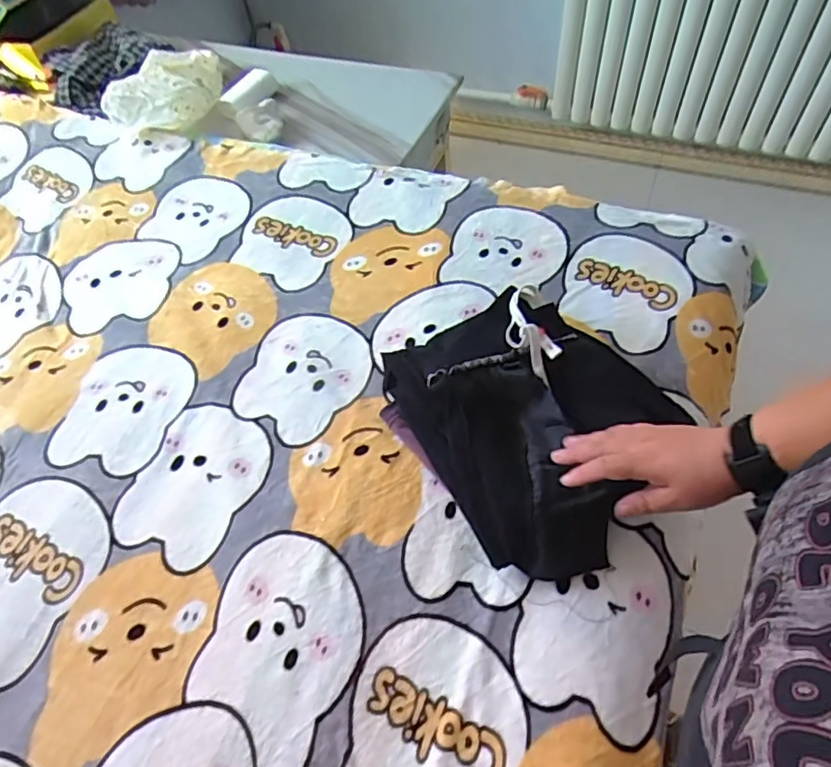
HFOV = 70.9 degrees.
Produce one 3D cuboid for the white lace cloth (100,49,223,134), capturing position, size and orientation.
[{"bbox_3d":[-0.537,-0.655,1.266,0.188,0.077,0.318,1,56,6],"label":"white lace cloth"}]

